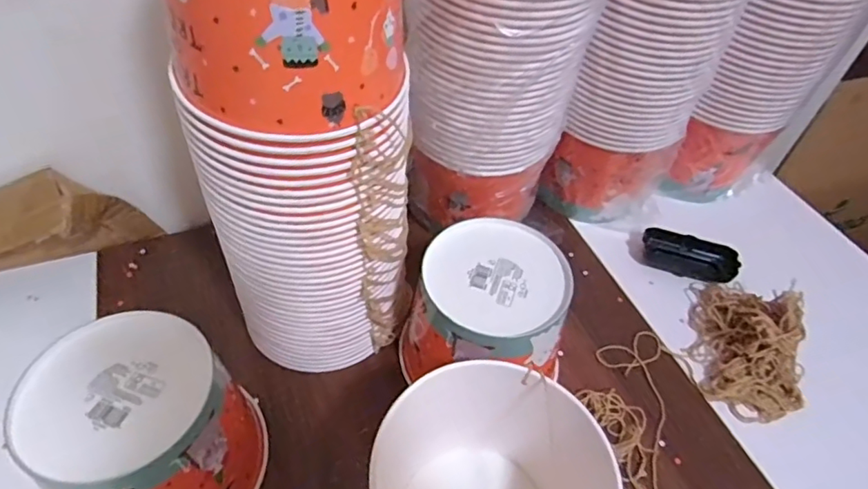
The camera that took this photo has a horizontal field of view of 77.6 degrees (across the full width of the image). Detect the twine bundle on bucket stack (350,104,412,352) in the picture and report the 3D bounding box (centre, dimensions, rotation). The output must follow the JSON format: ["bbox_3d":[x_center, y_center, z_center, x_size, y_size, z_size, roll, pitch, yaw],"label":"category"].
[{"bbox_3d":[-0.040,-0.009,0.453,0.028,0.271,0.065,12,50,5],"label":"twine bundle on bucket stack"}]

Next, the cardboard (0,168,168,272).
[{"bbox_3d":[-0.471,0.002,0.544,0.326,0.116,0.066,-12,52,-14],"label":"cardboard"}]

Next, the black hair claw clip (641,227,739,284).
[{"bbox_3d":[0.311,0.011,0.659,0.106,0.029,0.039,15,50,7],"label":"black hair claw clip"}]

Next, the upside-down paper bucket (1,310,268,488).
[{"bbox_3d":[-0.214,0.150,0.418,0.136,0.133,0.142,2,50,-3],"label":"upside-down paper bucket"}]

